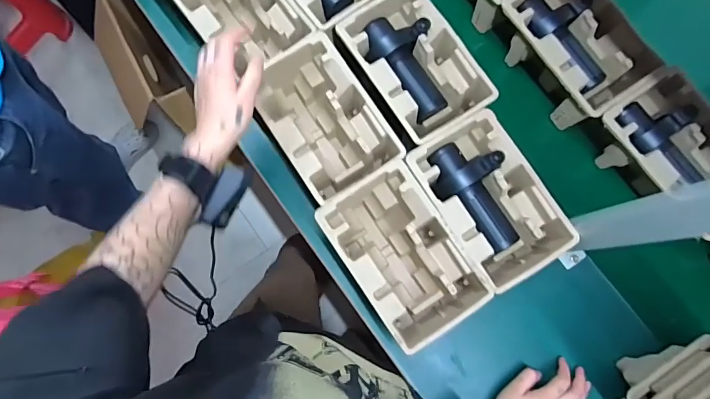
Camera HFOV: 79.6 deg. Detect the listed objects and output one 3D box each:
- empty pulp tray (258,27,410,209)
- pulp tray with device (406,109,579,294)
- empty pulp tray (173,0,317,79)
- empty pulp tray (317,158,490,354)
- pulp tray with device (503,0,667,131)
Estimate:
[{"bbox_3d":[-0.049,-0.113,0.657,0.142,0.116,0.224,-33,81,-4],"label":"empty pulp tray"},{"bbox_3d":[0.188,0.009,0.638,0.140,0.117,0.221,-30,81,-4],"label":"pulp tray with device"},{"bbox_3d":[-0.179,-0.291,0.687,0.142,0.107,0.220,-38,81,-5],"label":"empty pulp tray"},{"bbox_3d":[0.064,0.083,0.625,0.139,0.123,0.221,-32,81,-4],"label":"empty pulp tray"},{"bbox_3d":[0.337,-0.238,0.671,0.140,0.107,0.225,-35,81,-5],"label":"pulp tray with device"}]

